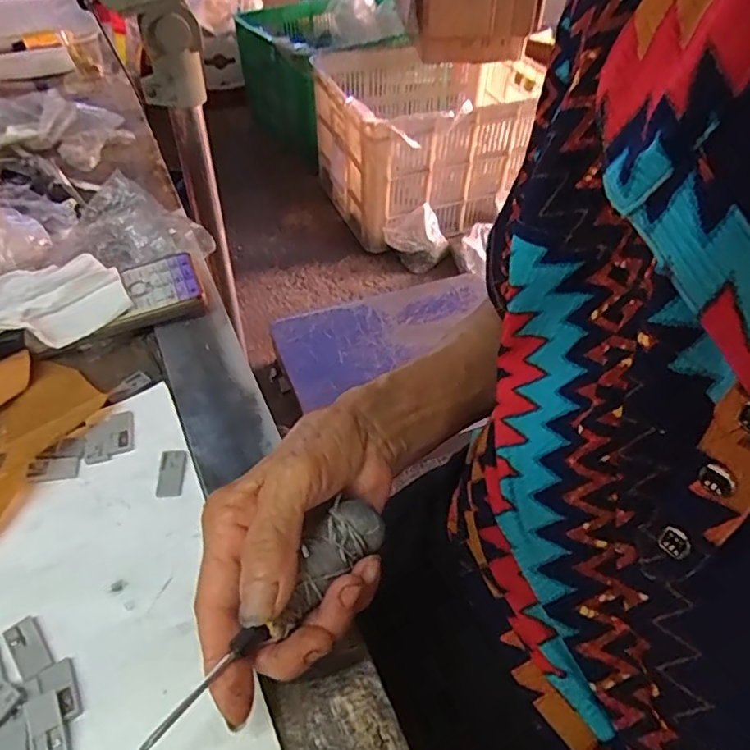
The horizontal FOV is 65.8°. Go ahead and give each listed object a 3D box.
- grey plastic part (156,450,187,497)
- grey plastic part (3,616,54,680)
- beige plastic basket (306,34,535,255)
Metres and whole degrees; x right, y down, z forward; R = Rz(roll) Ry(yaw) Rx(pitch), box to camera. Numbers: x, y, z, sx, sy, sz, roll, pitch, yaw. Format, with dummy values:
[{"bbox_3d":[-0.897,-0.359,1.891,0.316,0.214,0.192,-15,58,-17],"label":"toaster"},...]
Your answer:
[{"bbox_3d":[-0.118,0.056,0.336,0.016,0.005,0.029,-2,47,-3],"label":"grey plastic part"},{"bbox_3d":[-0.163,0.126,0.270,0.013,0.004,0.029,-33,56,-27],"label":"grey plastic part"},{"bbox_3d":[0.119,-0.654,1.617,0.516,0.359,0.558,-13,49,-13],"label":"beige plastic basket"}]

